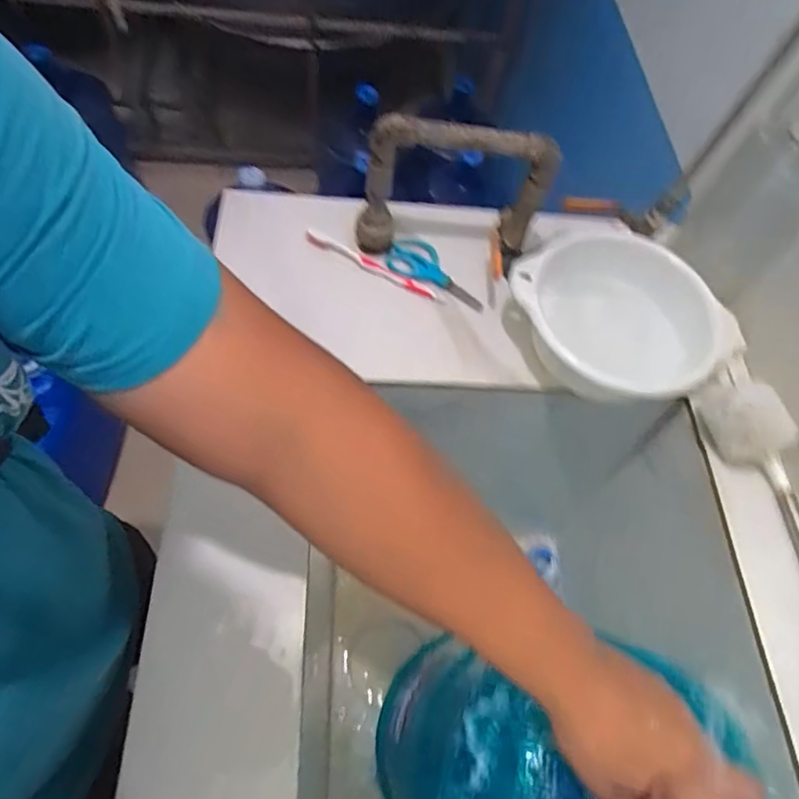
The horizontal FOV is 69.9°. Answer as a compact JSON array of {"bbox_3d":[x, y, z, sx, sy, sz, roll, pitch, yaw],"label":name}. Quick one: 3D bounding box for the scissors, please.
[{"bbox_3d":[0.048,-0.154,0.685,0.130,0.009,0.062,26,61,7],"label":"scissors"}]

